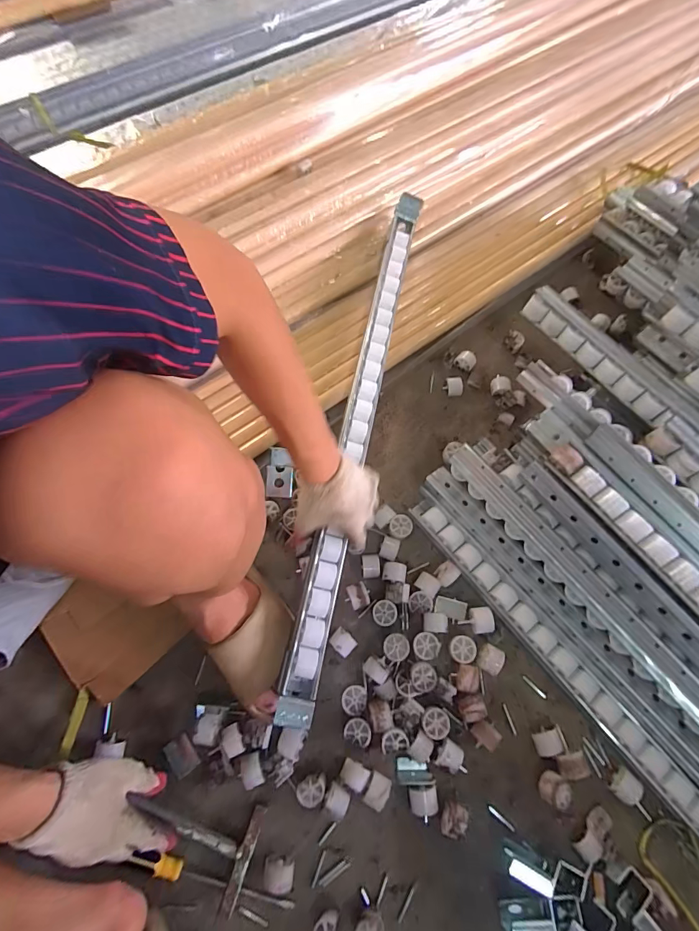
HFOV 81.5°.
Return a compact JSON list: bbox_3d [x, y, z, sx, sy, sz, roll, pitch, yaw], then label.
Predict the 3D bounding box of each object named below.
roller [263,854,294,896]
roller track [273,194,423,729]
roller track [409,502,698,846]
[{"bbox_3d":[-0.082,0.475,0.466,0.035,0.029,0.032,4,69,1],"label":"roller"},{"bbox_3d":[0.020,-0.096,0.642,0.050,0.040,0.875,11,70,3],"label":"roller track"},{"bbox_3d":[0.369,0.364,0.519,0.042,0.043,0.817,-37,74,-13],"label":"roller track"}]

